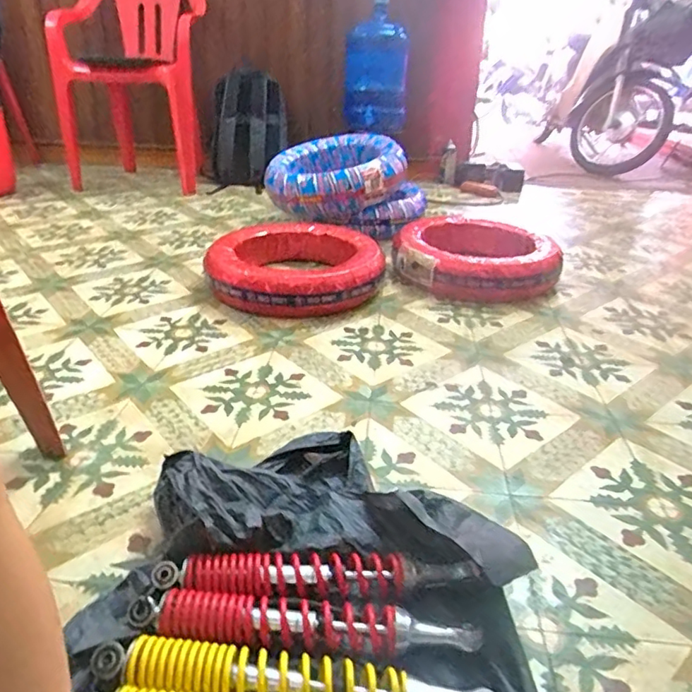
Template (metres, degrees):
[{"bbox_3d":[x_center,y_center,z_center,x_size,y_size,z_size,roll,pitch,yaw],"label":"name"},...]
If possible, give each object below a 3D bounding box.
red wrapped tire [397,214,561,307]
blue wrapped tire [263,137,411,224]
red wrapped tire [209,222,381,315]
[{"bbox_3d":[0.346,-0.236,1.479,0.420,0.101,0.427,9,29,14],"label":"red wrapped tire"},{"bbox_3d":[-0.036,-0.565,1.770,0.417,0.148,0.411,19,45,33],"label":"blue wrapped tire"},{"bbox_3d":[-0.117,-0.203,1.390,0.410,0.104,0.436,4,29,5],"label":"red wrapped tire"}]

